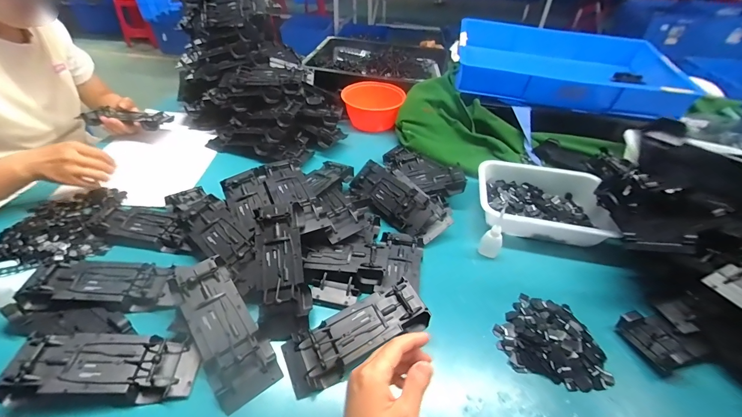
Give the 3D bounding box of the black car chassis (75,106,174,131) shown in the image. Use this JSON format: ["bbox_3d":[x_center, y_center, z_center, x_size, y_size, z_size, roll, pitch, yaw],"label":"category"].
[{"bbox_3d":[-0.590,-0.219,0.776,0.186,0.034,0.075,2,43,-1],"label":"black car chassis"}]

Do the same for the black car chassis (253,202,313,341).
[{"bbox_3d":[-0.132,0.083,0.473,0.067,0.024,0.195,-9,71,-10],"label":"black car chassis"}]

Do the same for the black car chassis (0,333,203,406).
[{"bbox_3d":[-0.311,0.188,0.385,0.190,0.025,0.072,9,46,-13],"label":"black car chassis"}]

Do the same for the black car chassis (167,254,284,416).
[{"bbox_3d":[-0.198,0.156,0.428,0.075,0.029,0.197,-28,66,-26],"label":"black car chassis"}]

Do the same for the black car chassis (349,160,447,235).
[{"bbox_3d":[0.046,-0.034,0.630,0.084,0.031,0.194,-31,52,-31],"label":"black car chassis"}]

